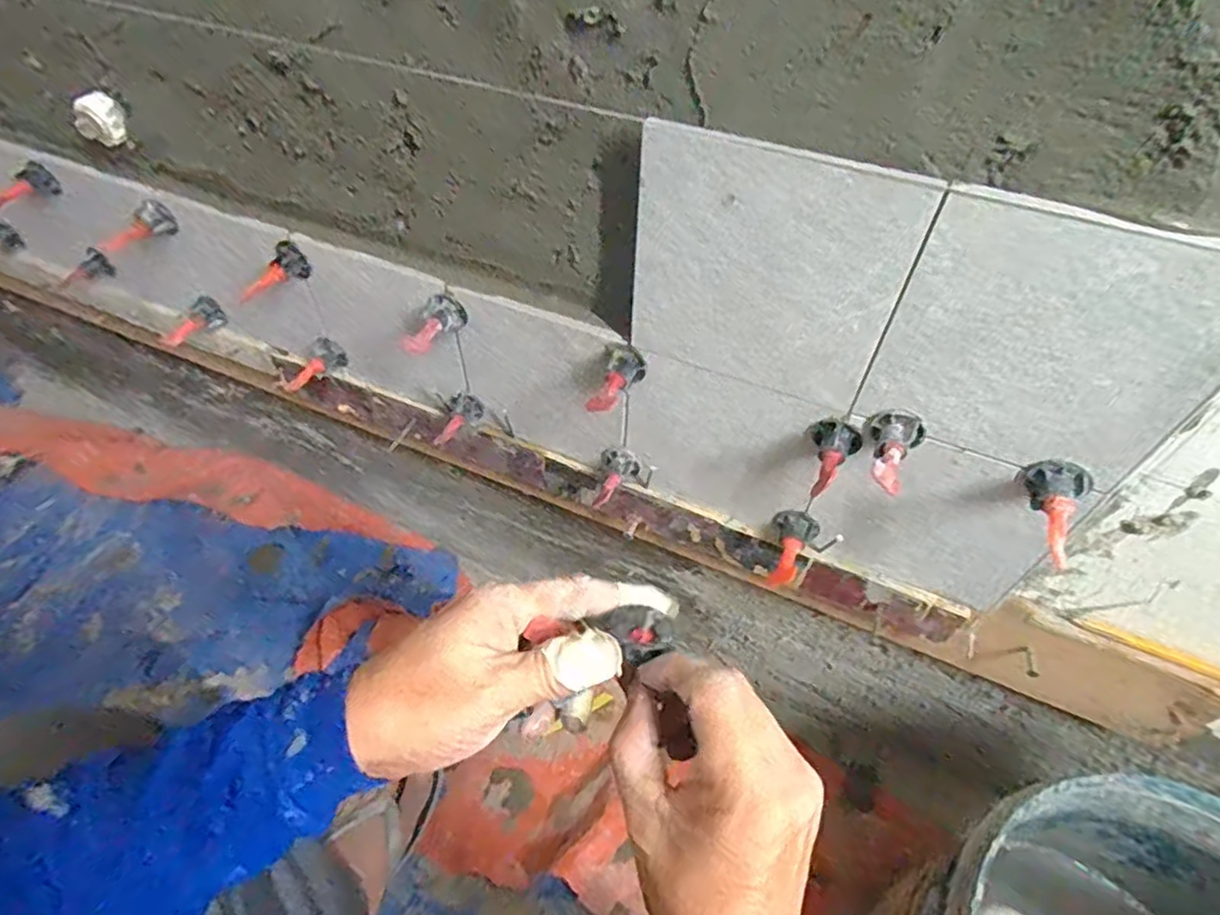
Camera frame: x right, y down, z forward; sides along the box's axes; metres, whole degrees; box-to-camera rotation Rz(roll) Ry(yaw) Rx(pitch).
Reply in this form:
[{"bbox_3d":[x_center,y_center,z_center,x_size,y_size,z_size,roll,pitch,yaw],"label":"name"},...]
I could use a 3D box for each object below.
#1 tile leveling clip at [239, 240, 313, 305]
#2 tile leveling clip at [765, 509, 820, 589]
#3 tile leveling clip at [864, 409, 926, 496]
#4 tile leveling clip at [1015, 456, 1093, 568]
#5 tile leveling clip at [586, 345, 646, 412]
[{"bbox_3d":[-0.274,-0.145,0.529,0.023,0.030,0.060,39,78,26],"label":"tile leveling clip"},{"bbox_3d":[0.133,0.072,0.490,0.033,0.030,0.057,23,54,16],"label":"tile leveling clip"},{"bbox_3d":[0.165,-0.003,0.385,0.033,0.028,0.049,24,54,17],"label":"tile leveling clip"},{"bbox_3d":[0.243,0.030,0.360,0.033,0.029,0.059,27,55,19],"label":"tile leveling clip"},{"bbox_3d":[0.005,-0.052,0.442,0.027,0.023,0.048,18,53,13],"label":"tile leveling clip"}]

